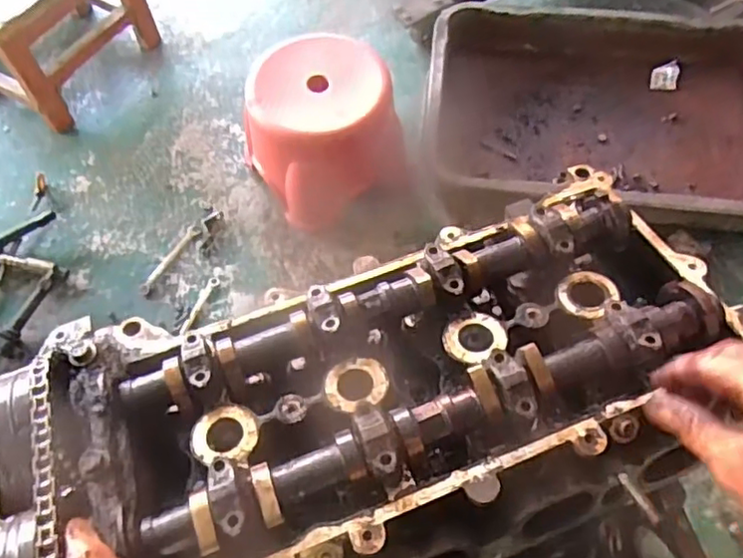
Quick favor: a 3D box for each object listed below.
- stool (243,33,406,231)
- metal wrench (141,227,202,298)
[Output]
[{"bbox_3d":[-0.079,-0.231,1.031,0.217,0.240,0.198,0,63,1],"label":"stool"},{"bbox_3d":[-0.333,-0.032,1.046,0.023,0.016,0.142,30,65,12],"label":"metal wrench"}]

